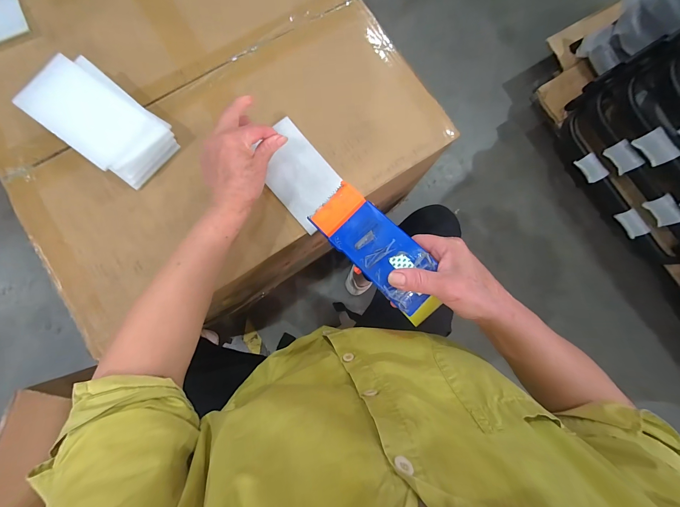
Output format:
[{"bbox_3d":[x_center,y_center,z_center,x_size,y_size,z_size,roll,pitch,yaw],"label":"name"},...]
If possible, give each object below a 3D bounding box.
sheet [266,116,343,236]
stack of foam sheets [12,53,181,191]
[{"bbox_3d":[-0.055,-0.103,0.376,0.078,0.007,0.134,-41,86,-8],"label":"sheet"},{"bbox_3d":[-0.291,-0.163,0.348,0.161,0.046,0.091,38,81,2],"label":"stack of foam sheets"}]

